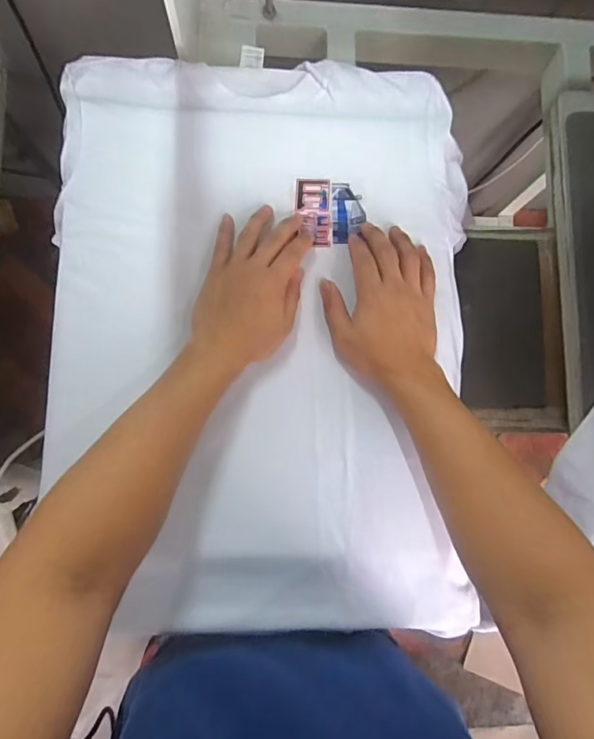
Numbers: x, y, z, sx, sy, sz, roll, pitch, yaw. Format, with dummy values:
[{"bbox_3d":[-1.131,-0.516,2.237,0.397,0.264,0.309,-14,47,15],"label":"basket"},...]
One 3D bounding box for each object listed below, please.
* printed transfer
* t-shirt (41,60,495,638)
[{"bbox_3d":[0.035,-0.170,0.501,0.075,0.004,0.074,4,82,-4],"label":"printed transfer"},{"bbox_3d":[-0.033,-0.042,0.490,0.427,0.028,0.608,1,83,-5],"label":"t-shirt"}]

